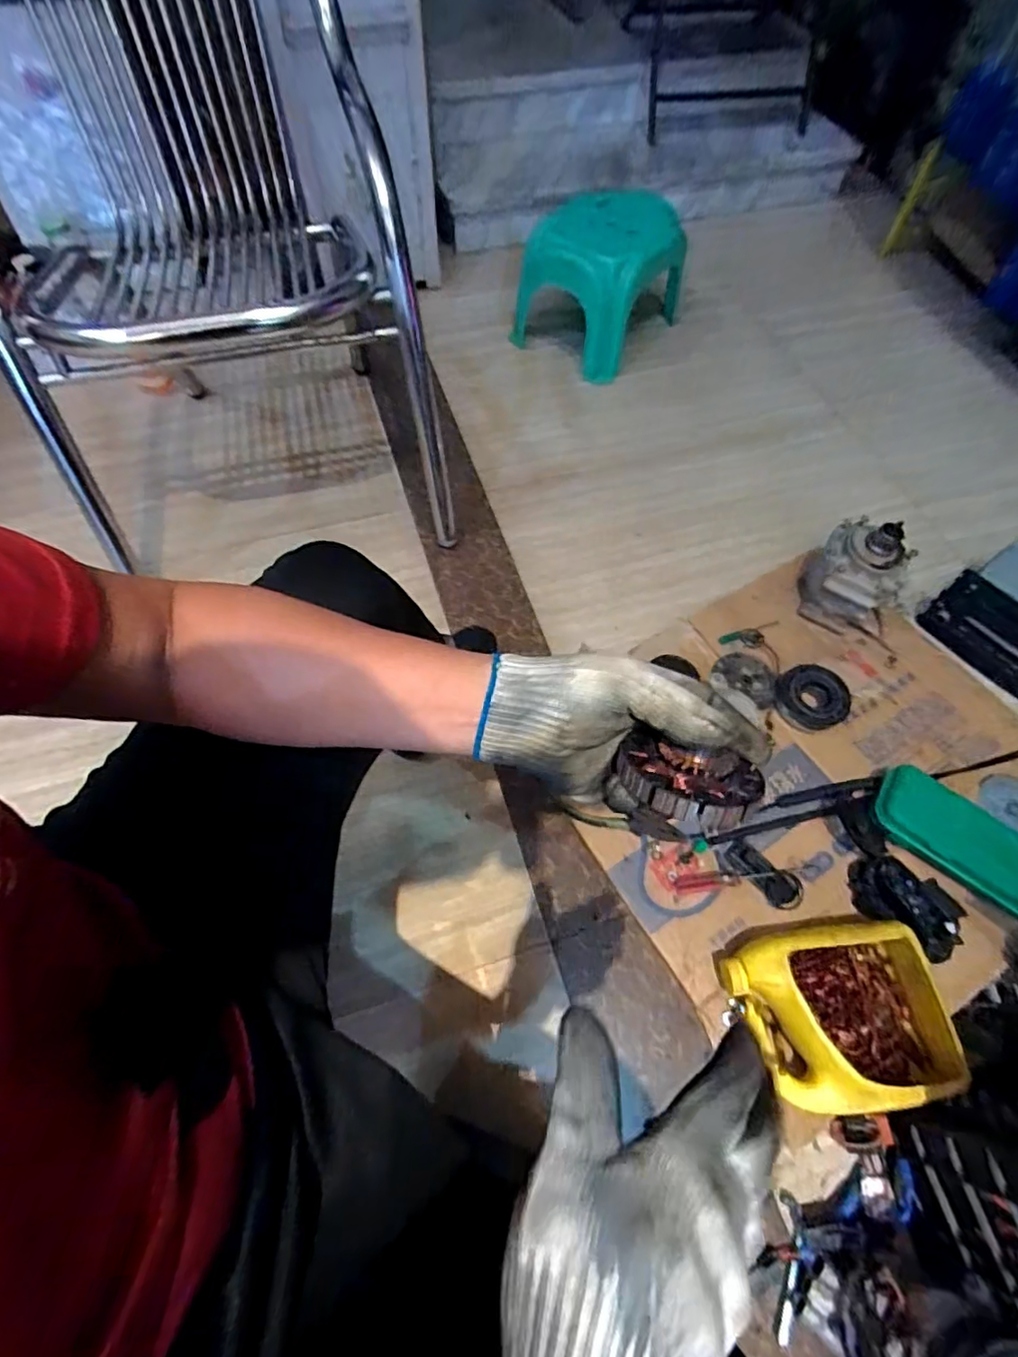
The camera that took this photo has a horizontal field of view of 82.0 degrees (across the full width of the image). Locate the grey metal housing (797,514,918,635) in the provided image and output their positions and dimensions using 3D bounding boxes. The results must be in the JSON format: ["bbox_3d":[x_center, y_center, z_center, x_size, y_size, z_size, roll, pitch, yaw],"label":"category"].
[{"bbox_3d":[0.564,-0.170,0.948,0.147,0.167,0.135,38,67,18],"label":"grey metal housing"}]

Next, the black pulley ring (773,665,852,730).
[{"bbox_3d":[0.474,0.025,0.913,0.103,0.039,0.099,2,60,-3],"label":"black pulley ring"}]

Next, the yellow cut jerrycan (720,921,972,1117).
[{"bbox_3d":[0.378,0.388,0.679,0.212,0.086,0.174,-6,62,-4],"label":"yellow cut jerrycan"}]

